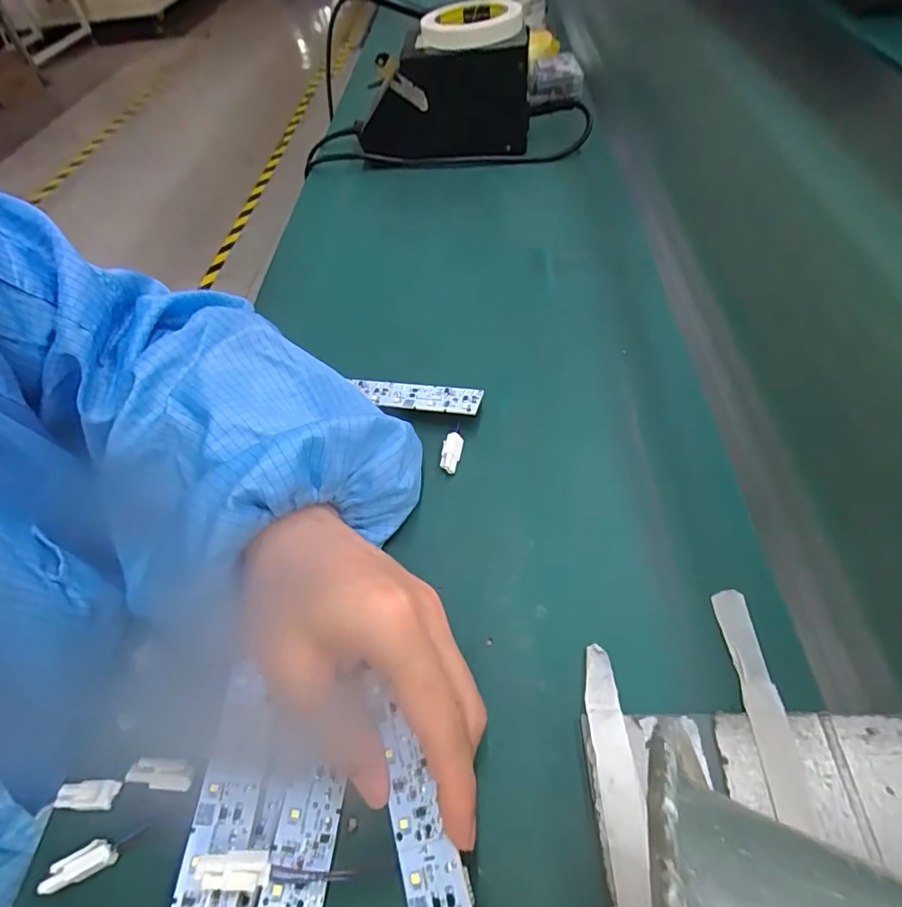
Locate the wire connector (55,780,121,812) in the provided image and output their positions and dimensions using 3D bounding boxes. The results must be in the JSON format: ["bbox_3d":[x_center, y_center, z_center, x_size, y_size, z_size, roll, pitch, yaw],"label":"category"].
[{"bbox_3d":[-0.163,0.152,0.224,0.026,0.004,0.011,-5,53,3],"label":"wire connector"}]

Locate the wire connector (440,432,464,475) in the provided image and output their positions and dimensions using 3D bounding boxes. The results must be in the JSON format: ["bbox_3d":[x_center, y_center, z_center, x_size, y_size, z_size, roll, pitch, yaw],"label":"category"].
[{"bbox_3d":[0.000,0.000,0.317,0.012,0.007,0.027,4,54,10],"label":"wire connector"}]

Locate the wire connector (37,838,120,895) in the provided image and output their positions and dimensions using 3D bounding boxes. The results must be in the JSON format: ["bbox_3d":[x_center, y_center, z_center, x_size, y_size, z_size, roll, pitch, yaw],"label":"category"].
[{"bbox_3d":[-0.155,0.172,0.210,0.026,0.004,0.011,-27,55,-13],"label":"wire connector"}]

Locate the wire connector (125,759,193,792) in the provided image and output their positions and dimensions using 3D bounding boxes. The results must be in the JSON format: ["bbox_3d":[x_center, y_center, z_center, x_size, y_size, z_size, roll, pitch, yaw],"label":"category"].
[{"bbox_3d":[-0.124,0.137,0.216,0.026,0.004,0.011,13,53,-7],"label":"wire connector"}]

